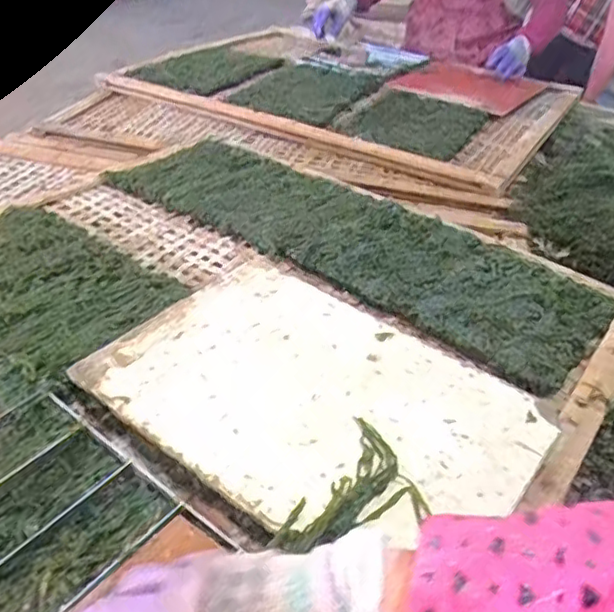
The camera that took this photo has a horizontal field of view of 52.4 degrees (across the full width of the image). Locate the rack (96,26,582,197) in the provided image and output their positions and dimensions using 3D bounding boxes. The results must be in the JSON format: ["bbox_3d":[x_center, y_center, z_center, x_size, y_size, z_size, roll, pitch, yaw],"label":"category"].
[{"bbox_3d":[0.101,-0.554,1.546,0.991,0.059,0.717,23,39,22],"label":"rack"}]

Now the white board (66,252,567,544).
[{"bbox_3d":[0.007,0.081,0.586,0.384,0.015,0.267,28,41,27],"label":"white board"}]

